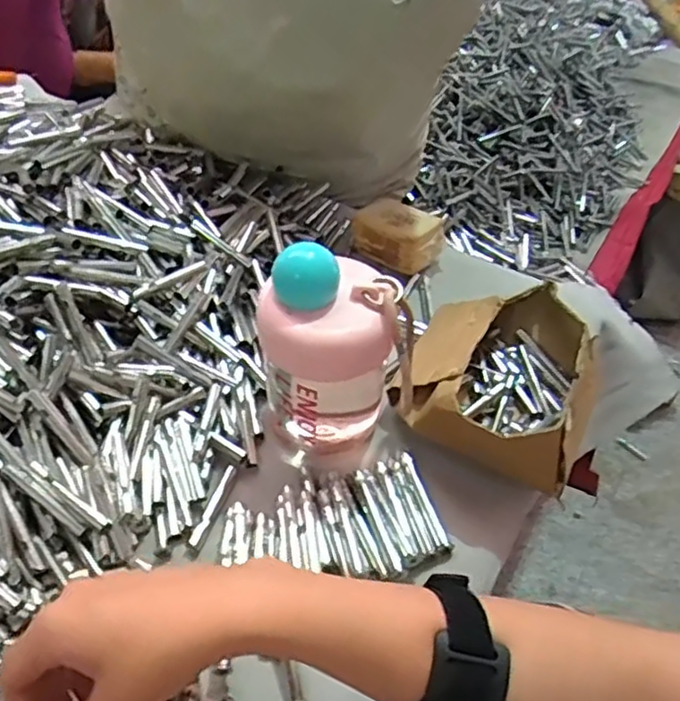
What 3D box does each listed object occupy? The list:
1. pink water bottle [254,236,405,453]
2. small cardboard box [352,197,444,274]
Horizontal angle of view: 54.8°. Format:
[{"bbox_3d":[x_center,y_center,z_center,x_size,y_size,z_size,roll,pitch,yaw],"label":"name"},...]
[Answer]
[{"bbox_3d":[-0.003,0.002,0.451,0.101,0.137,0.081,-3,45,-9],"label":"pink water bottle"},{"bbox_3d":[0.059,-0.117,0.656,0.088,0.040,0.059,26,48,19],"label":"small cardboard box"}]

